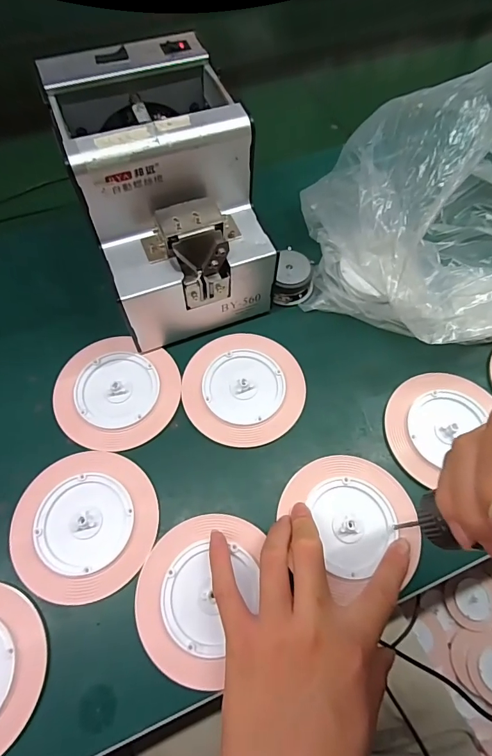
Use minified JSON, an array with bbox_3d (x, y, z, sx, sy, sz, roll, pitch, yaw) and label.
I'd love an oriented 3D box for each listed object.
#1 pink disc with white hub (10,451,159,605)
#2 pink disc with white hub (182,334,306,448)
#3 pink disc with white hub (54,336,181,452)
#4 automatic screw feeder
[{"bbox_3d":[-0.115,0.103,0.293,0.095,0.004,0.100,0,63,-1],"label":"pink disc with white hub"},{"bbox_3d":[-0.001,0.007,0.343,0.098,0.004,0.098,1,67,-2],"label":"pink disc with white hub"},{"bbox_3d":[-0.107,0.011,0.339,0.098,0.004,0.094,1,67,-2],"label":"pink disc with white hub"},{"bbox_3d":[-0.061,-0.138,0.333,0.124,0.148,0.171,-19,65,-10],"label":"automatic screw feeder"}]

